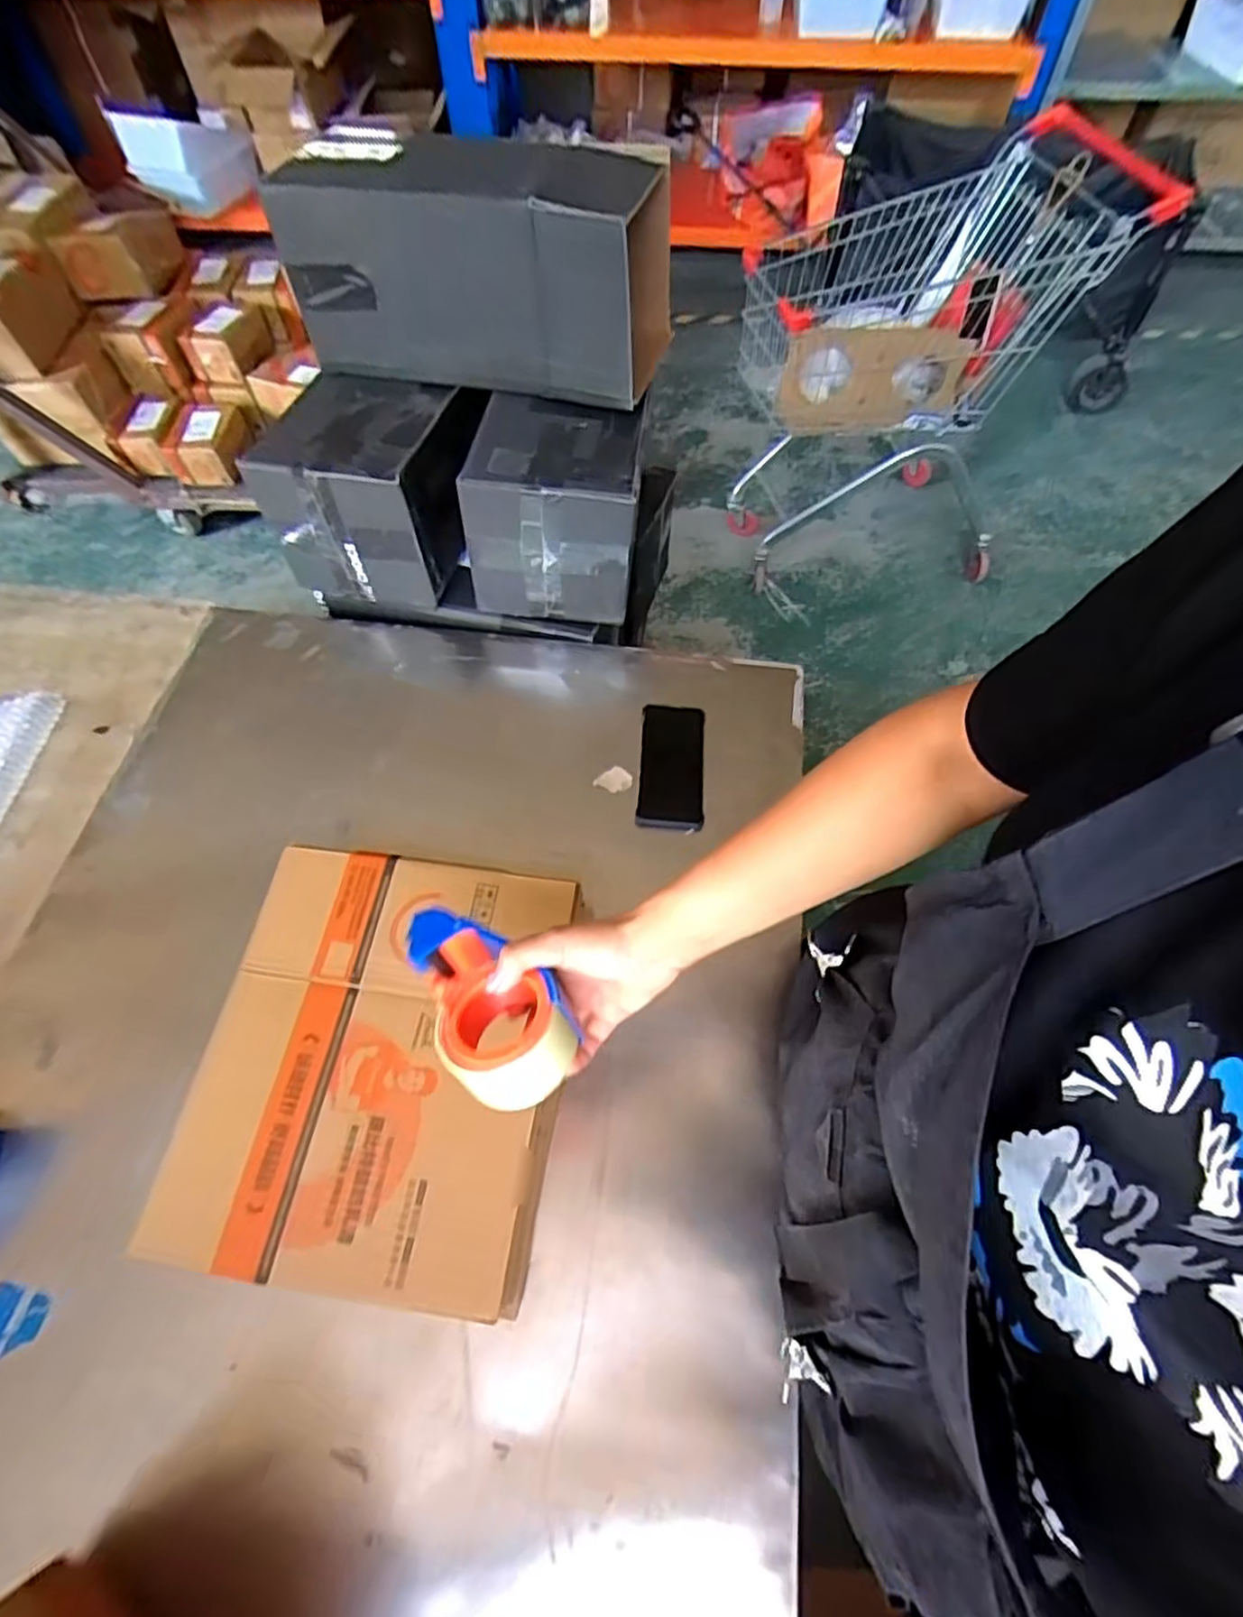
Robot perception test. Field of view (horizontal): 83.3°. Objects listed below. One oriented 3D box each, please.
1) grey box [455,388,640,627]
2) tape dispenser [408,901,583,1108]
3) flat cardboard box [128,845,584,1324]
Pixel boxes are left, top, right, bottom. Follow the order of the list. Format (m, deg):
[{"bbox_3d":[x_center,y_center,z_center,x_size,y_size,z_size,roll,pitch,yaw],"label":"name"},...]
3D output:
[{"bbox_3d":[-0.074,-0.381,0.875,0.204,0.170,0.202,6,61,5],"label":"grey box"},{"bbox_3d":[-0.098,0.137,0.493,0.079,0.067,0.155,-36,50,-17],"label":"tape dispenser"},{"bbox_3d":[-0.207,0.216,0.618,0.302,0.068,0.341,7,61,5],"label":"flat cardboard box"}]

